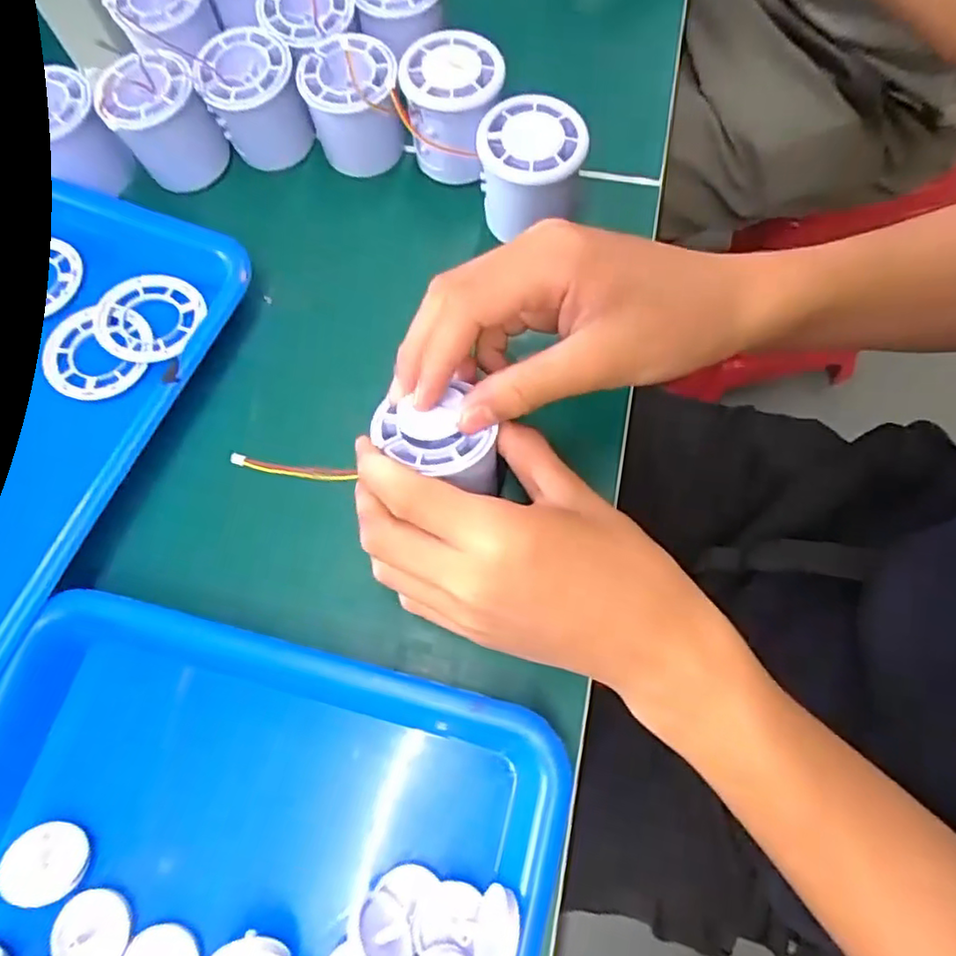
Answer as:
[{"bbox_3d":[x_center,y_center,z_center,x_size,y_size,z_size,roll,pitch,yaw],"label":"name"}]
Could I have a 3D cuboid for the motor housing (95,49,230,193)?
[{"bbox_3d":[-0.182,-0.205,0.379,0.052,0.058,0.051,0,71,1],"label":"motor housing"}]

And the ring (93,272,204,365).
[{"bbox_3d":[-0.183,-0.090,0.359,0.056,0.005,0.058,0,71,1],"label":"ring"}]

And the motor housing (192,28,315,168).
[{"bbox_3d":[-0.130,-0.221,0.384,0.052,0.060,0.052,0,71,1],"label":"motor housing"}]

